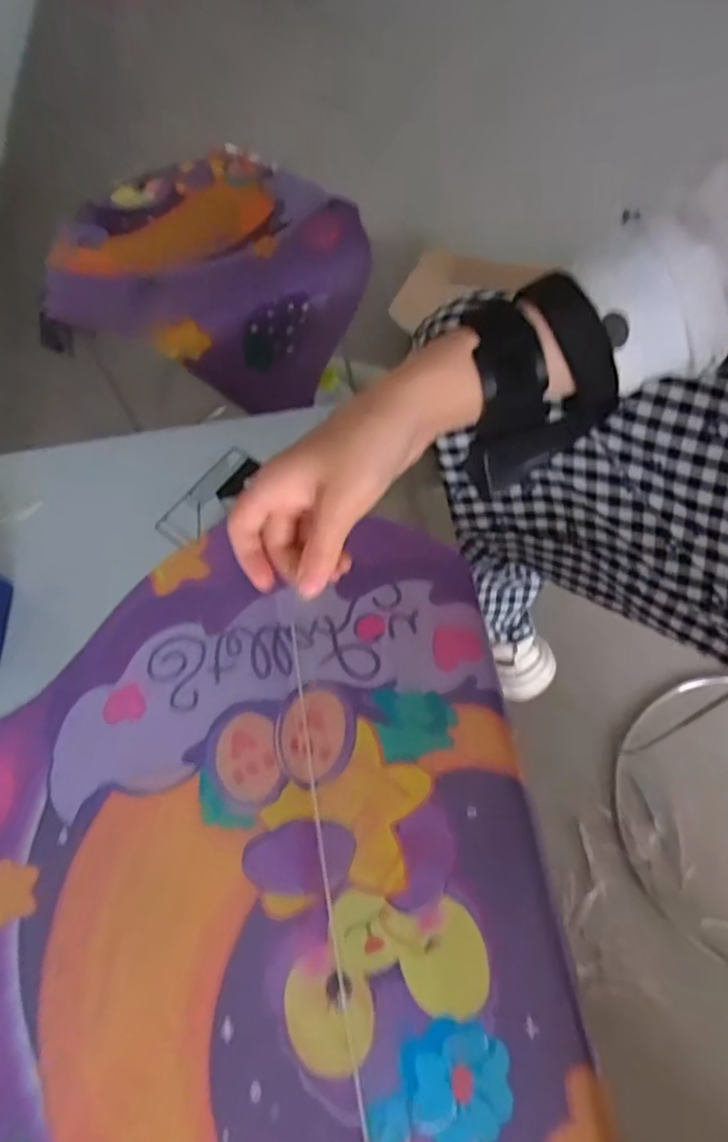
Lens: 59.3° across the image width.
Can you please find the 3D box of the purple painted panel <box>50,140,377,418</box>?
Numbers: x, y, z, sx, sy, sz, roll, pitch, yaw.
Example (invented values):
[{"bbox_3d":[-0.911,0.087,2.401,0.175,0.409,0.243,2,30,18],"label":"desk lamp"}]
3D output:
[{"bbox_3d":[-0.177,-0.348,0.759,0.327,0.107,0.313,23,65,16],"label":"purple painted panel"}]

